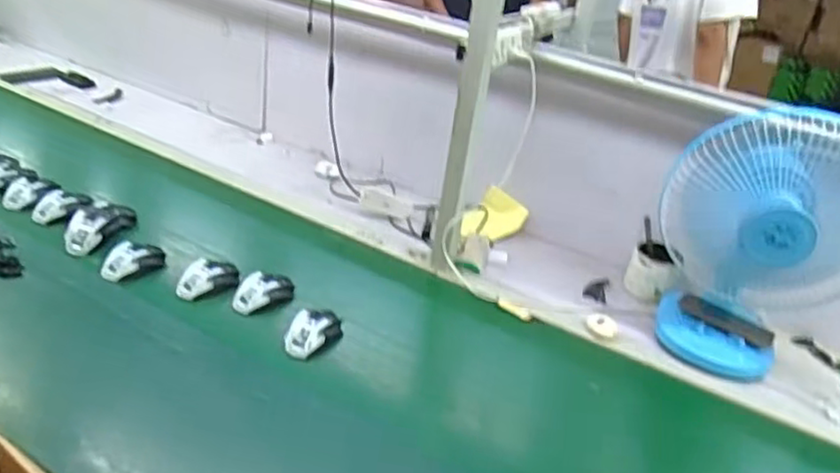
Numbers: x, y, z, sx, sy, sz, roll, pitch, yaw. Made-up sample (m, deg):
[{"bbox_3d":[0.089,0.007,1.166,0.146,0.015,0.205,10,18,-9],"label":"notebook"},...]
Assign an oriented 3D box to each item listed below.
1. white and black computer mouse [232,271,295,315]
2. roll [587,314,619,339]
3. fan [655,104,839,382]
[{"bbox_3d":[-0.267,0.090,1.139,0.113,0.033,0.066,-17,37,-33],"label":"white and black computer mouse"},{"bbox_3d":[0.322,0.157,1.172,0.051,0.024,0.051,6,29,-4],"label":"roll"},{"bbox_3d":[0.540,0.022,1.046,0.296,0.419,0.172,30,38,35],"label":"fan"}]

